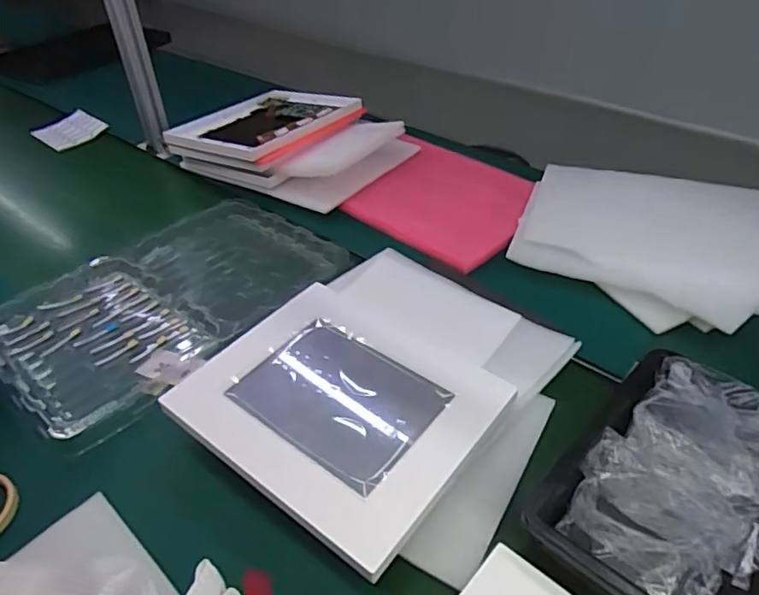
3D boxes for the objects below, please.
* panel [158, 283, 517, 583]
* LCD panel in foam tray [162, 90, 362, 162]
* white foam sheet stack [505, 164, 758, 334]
[{"bbox_3d":[-0.043,0.106,0.624,0.302,0.019,0.251,28,48,29],"label":"panel"},{"bbox_3d":[-0.225,-0.343,1.134,0.248,0.034,0.304,23,45,34],"label":"LCD panel in foam tray"},{"bbox_3d":[0.413,-0.087,0.874,0.398,0.037,0.309,18,44,21],"label":"white foam sheet stack"}]

